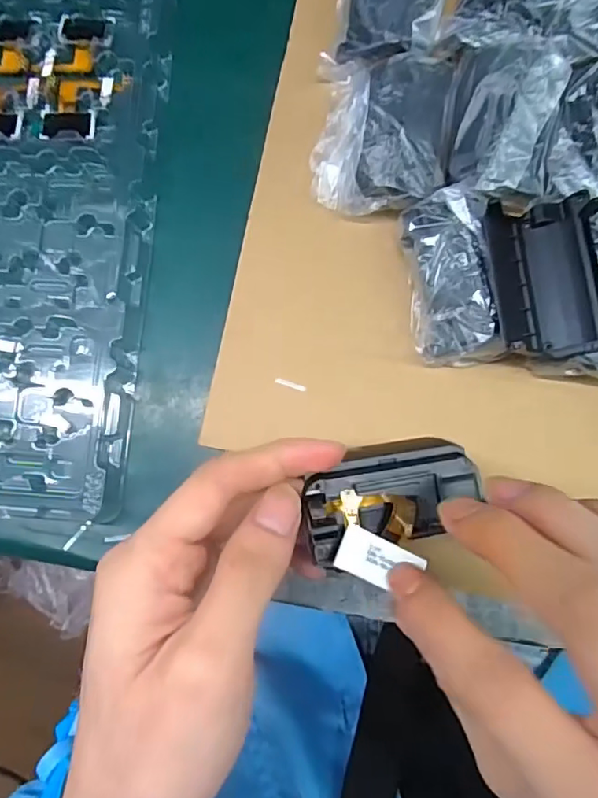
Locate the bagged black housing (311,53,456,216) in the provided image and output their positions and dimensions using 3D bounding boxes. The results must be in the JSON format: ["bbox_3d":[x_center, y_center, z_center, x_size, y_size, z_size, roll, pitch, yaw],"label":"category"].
[{"bbox_3d":[0.040,-0.133,0.267,0.064,0.022,0.079,6,80,6],"label":"bagged black housing"}]

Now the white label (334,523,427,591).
[{"bbox_3d":[0.029,0.058,0.190,0.031,0.004,0.016,26,62,1],"label":"white label"}]

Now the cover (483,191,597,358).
[{"bbox_3d":[0.109,-0.055,0.238,0.046,0.018,0.070,-5,80,4],"label":"cover"}]

